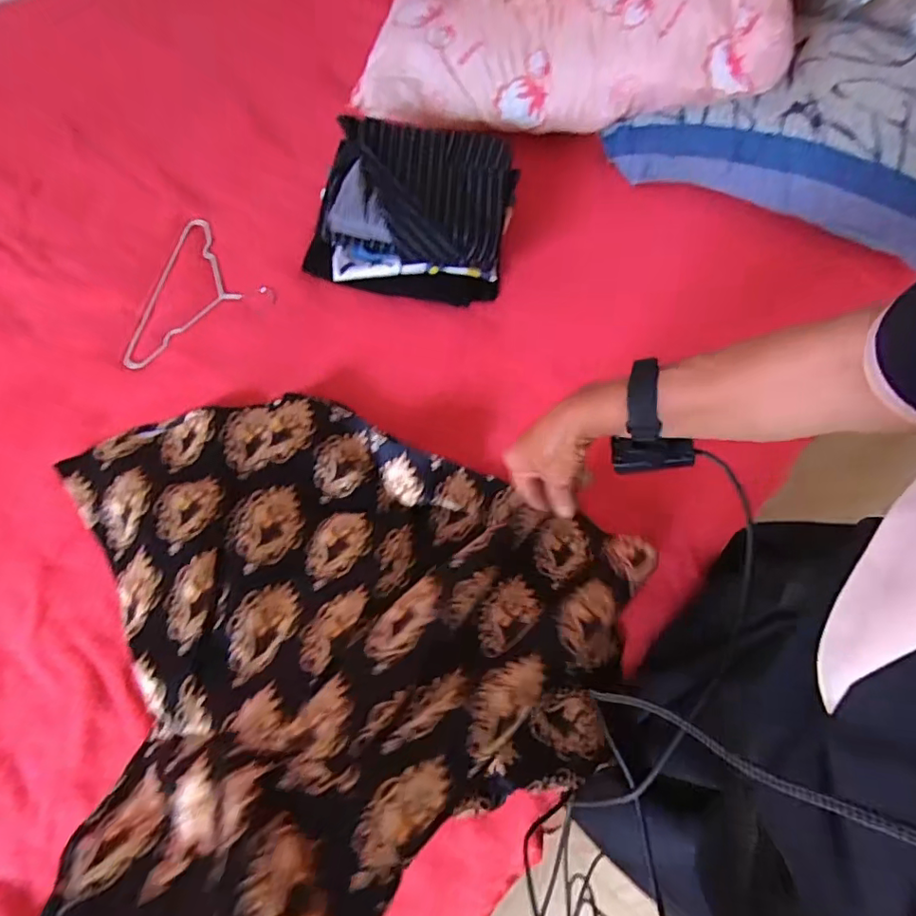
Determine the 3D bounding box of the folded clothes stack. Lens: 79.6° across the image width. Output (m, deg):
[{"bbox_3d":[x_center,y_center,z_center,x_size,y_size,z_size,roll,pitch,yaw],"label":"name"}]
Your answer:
[{"bbox_3d":[-0.068,-0.379,0.868,0.287,0.152,0.235,11,66,4],"label":"folded clothes stack"}]

